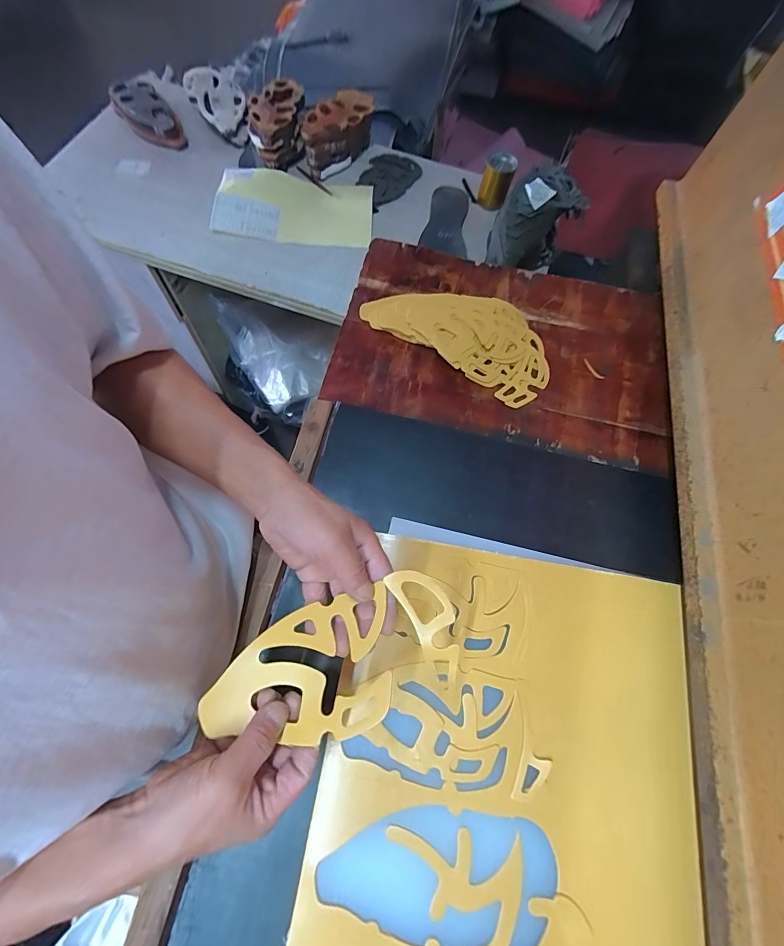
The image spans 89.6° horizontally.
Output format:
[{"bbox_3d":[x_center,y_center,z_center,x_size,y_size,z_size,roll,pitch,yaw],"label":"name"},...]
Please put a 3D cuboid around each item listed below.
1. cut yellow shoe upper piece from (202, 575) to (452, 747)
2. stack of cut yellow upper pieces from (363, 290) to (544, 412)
[{"bbox_3d":[-0.054,0.162,0.330,0.224,0.019,0.098,-22,71,3],"label":"cut yellow shoe upper piece"},{"bbox_3d":[0.114,-0.236,0.629,0.302,0.027,0.150,33,71,10],"label":"stack of cut yellow upper pieces"}]

